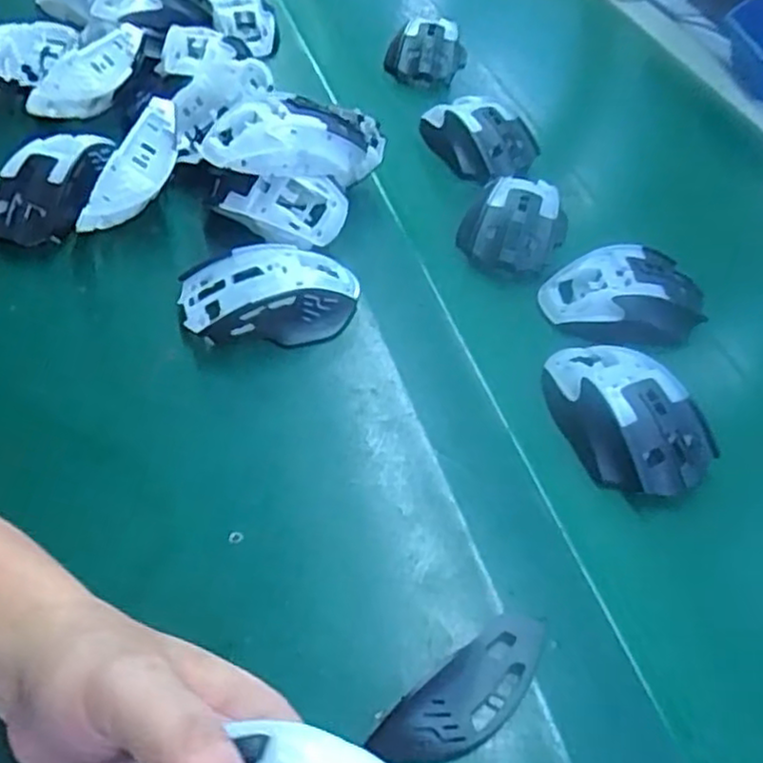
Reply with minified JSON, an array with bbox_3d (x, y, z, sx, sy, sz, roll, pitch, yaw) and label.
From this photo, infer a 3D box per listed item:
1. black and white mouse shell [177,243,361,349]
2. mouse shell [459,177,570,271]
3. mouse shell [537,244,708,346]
[{"bbox_3d":[-0.071,-0.057,0.451,0.116,0.034,0.066,-5,51,-12],"label":"black and white mouse shell"},{"bbox_3d":[0.101,-0.121,0.532,0.073,0.031,0.080,23,51,12],"label":"mouse shell"},{"bbox_3d":[0.176,-0.063,0.494,0.120,0.033,0.062,4,50,-5],"label":"mouse shell"}]

